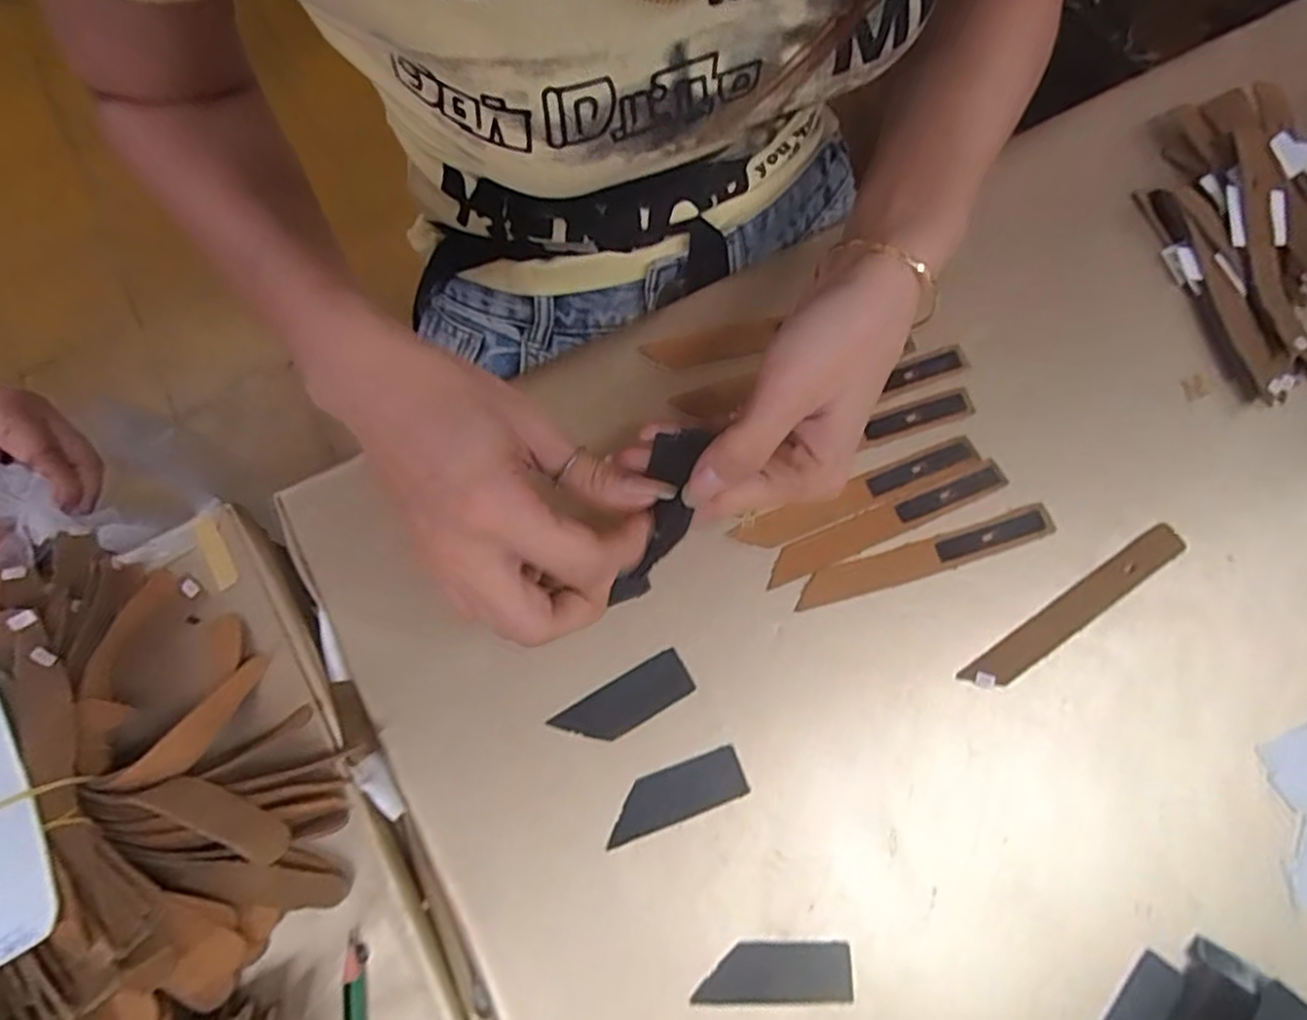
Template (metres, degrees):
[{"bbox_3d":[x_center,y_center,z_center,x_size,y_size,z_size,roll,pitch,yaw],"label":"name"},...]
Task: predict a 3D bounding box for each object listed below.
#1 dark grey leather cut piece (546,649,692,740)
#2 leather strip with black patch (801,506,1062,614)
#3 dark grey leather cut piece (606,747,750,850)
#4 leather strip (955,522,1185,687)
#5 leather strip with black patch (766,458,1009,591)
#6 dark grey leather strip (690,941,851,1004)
[{"bbox_3d":[-0.013,0.088,0.334,0.062,0.004,0.022,-30,76,-7],"label":"dark grey leather cut piece"},{"bbox_3d":[0.129,0.022,0.348,0.126,0.004,0.017,-17,75,-4],"label":"leather strip with black patch"},{"bbox_3d":[0.009,0.126,0.323,0.063,0.004,0.022,-20,75,-5],"label":"dark grey leather cut piece"},{"bbox_3d":[0.197,0.045,0.340,0.124,0.004,0.017,-34,77,-8],"label":"leather strip"},{"bbox_3d":[0.112,0.006,0.353,0.124,0.004,0.016,-23,76,-5],"label":"leather strip with black patch"},{"bbox_3d":[0.050,0.192,0.303,0.063,0.004,0.022,-1,75,0],"label":"dark grey leather strip"}]

